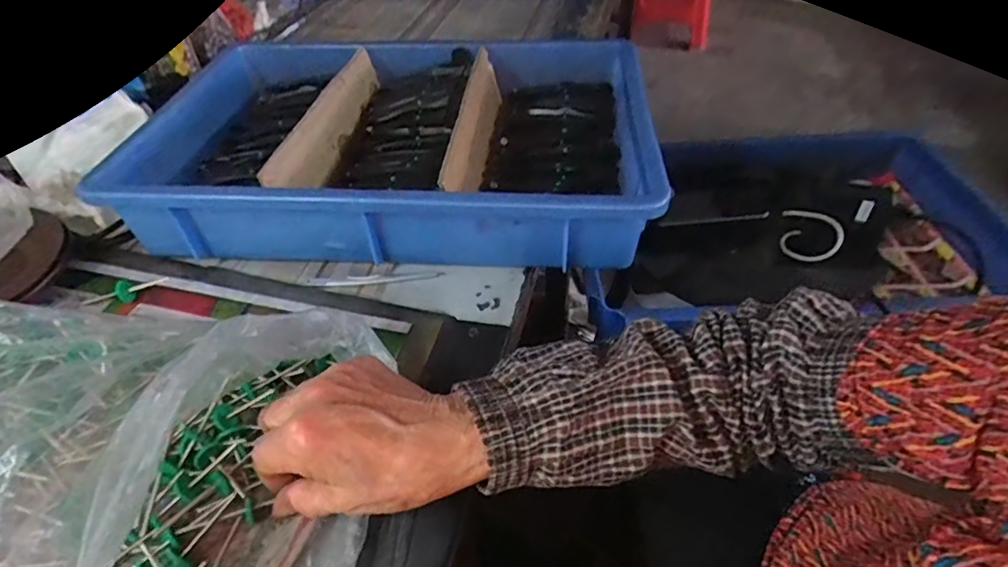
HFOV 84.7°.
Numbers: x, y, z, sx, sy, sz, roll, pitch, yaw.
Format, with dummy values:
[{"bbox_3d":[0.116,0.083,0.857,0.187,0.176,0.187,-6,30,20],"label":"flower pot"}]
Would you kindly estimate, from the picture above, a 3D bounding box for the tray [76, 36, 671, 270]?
[{"bbox_3d":[-0.093,-0.137,0.523,0.436,0.078,0.309,1,43,5],"label":"tray"}]

